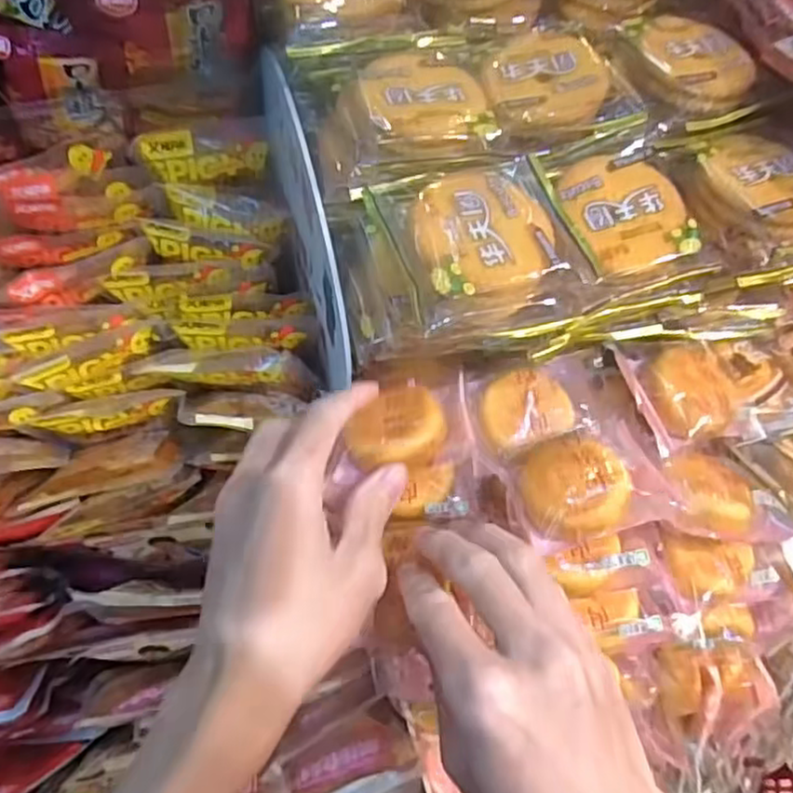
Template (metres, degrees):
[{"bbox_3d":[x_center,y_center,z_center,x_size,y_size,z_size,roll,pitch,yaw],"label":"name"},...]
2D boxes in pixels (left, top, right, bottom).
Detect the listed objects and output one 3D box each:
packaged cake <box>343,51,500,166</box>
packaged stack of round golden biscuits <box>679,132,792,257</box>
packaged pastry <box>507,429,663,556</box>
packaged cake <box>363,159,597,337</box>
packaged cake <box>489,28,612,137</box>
[{"bbox_3d":[0.011,-0.149,0.356,0.069,0.018,0.069,-9,61,-8],"label":"packaged cake"},{"bbox_3d":[0.188,-0.106,0.362,0.062,0.025,0.066,-24,64,-15],"label":"packaged stack of round golden biscuits"},{"bbox_3d":[0.092,0.042,0.349,0.068,0.032,0.055,-14,61,-10],"label":"packaged pastry"},{"bbox_3d":[0.040,-0.072,0.326,0.083,0.035,0.075,-20,63,-13],"label":"packaged cake"},{"bbox_3d":[0.077,-0.167,0.374,0.065,0.017,0.062,-8,61,-7],"label":"packaged cake"}]

